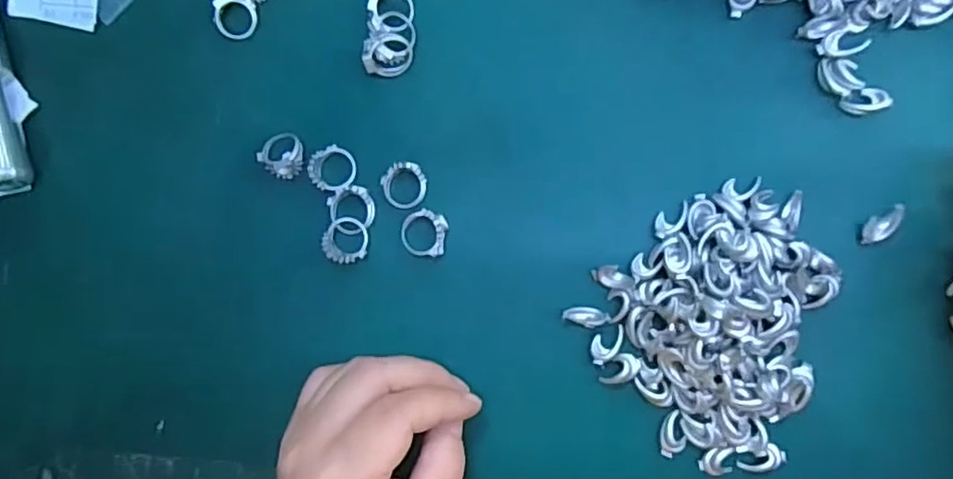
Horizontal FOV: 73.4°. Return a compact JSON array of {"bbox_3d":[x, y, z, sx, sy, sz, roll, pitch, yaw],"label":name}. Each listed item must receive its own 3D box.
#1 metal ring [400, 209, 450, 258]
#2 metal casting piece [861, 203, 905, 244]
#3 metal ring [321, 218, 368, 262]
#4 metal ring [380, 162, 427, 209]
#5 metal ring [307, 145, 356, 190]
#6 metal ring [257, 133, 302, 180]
[{"bbox_3d":[-0.025,-0.003,0.305,0.022,0.009,0.022,0,86,7],"label":"metal ring"},{"bbox_3d":[0.177,-0.006,0.279,0.021,0.004,0.011,-45,82,16],"label":"metal casting piece"},{"bbox_3d":[-0.063,0.001,0.308,0.021,0.004,0.021,1,87,-14],"label":"metal ring"},{"bbox_3d":[-0.035,-0.026,0.306,0.021,0.008,0.022,0,86,7],"label":"metal ring"},{"bbox_3d":[-0.070,-0.035,0.311,0.021,0.005,0.022,0,86,7],"label":"metal ring"},{"bbox_3d":[-0.095,-0.041,0.314,0.023,0.005,0.021,0,86,7],"label":"metal ring"}]

